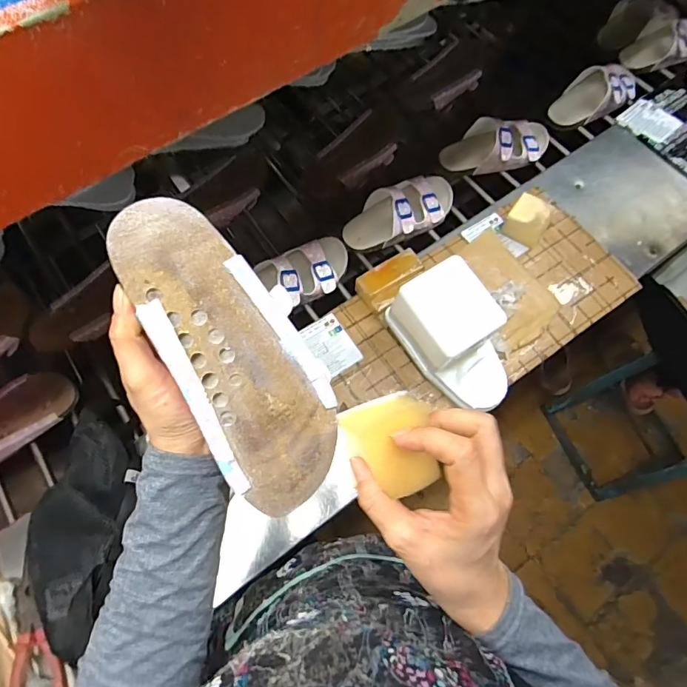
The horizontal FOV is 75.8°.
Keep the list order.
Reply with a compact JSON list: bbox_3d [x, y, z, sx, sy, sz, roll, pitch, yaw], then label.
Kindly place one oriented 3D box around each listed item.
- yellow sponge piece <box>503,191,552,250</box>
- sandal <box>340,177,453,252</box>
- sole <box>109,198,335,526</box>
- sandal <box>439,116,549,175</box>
[{"bbox_3d":[0.283,-0.186,0.680,0.059,0.061,0.056,30,70,12],"label":"yellow sponge piece"},{"bbox_3d":[0.102,-0.228,0.744,0.213,0.054,0.095,-25,69,-10],"label":"sandal"},{"bbox_3d":[-0.065,0.008,0.282,0.082,0.012,0.206,-30,104,-12],"label":"sole"},{"bbox_3d":[0.287,-0.364,0.795,0.214,0.061,0.092,-18,68,-8],"label":"sandal"}]

